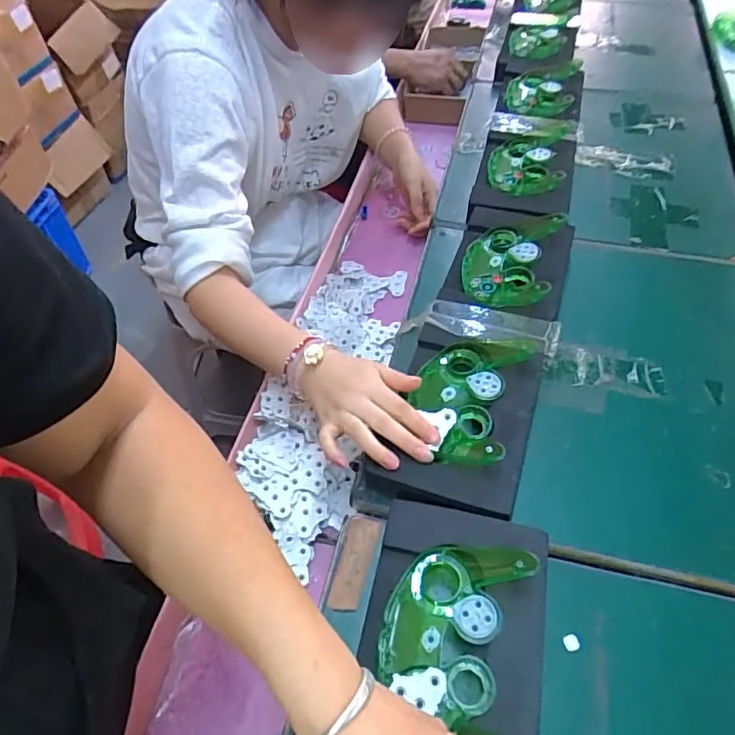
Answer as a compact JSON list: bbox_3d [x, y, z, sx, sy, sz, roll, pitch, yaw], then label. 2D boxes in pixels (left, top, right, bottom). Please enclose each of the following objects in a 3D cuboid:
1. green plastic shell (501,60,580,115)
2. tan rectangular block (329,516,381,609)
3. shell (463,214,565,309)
[{"bbox_3d":[0.256,-0.408,0.796,0.092,0.032,0.114,18,57,15],"label":"green plastic shell"},{"bbox_3d":[-0.010,0.164,0.458,0.029,0.006,0.078,9,53,9],"label":"tan rectangular block"},{"bbox_3d":[0.158,-0.130,0.605,0.099,0.033,0.135,15,54,13],"label":"shell"}]

